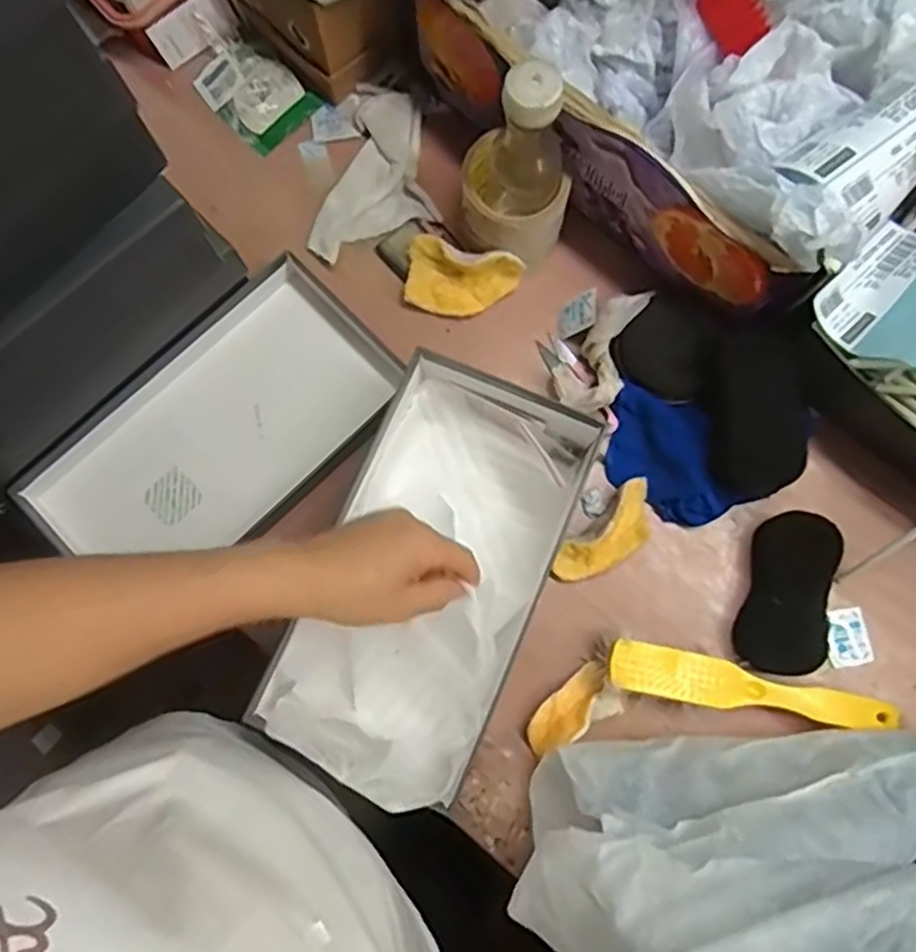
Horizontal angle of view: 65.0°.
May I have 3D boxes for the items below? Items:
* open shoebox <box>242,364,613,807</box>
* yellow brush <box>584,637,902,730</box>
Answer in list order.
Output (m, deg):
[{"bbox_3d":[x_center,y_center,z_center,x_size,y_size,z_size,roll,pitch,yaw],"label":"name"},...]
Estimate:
[{"bbox_3d":[-0.016,0.070,0.543,0.156,0.107,0.314,22,68,5],"label":"open shoebox"},{"bbox_3d":[0.220,0.162,0.551,0.226,0.030,0.036,11,80,3],"label":"yellow brush"}]

